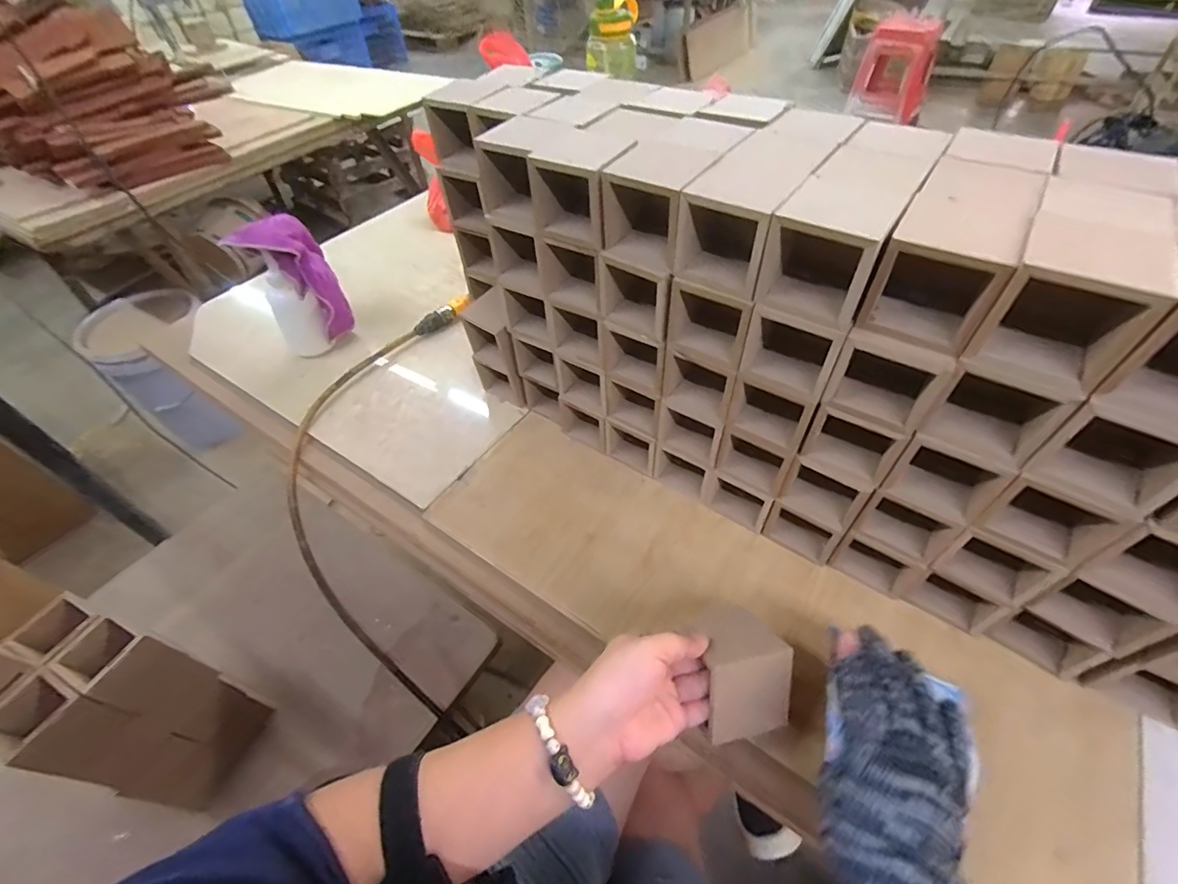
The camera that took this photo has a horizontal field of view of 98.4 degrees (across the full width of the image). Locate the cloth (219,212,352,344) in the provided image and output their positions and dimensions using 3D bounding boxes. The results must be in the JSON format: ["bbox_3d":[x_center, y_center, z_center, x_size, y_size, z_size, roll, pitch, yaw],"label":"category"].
[{"bbox_3d":[-0.373,-0.217,0.666,0.076,0.172,0.074,-36,52,-6],"label":"cloth"}]

